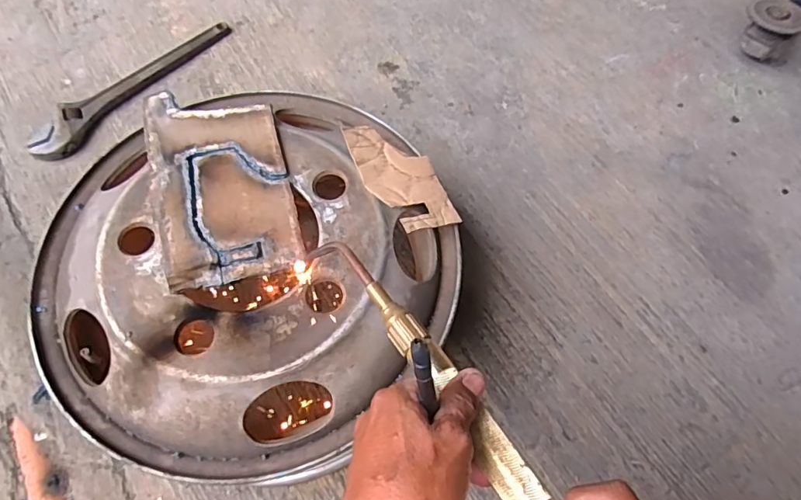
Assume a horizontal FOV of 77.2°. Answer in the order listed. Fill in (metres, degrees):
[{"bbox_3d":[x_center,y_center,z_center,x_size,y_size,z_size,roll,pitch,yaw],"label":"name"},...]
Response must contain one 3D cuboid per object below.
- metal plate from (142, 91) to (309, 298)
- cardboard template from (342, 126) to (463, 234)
[{"bbox_3d":[-0.185,-0.075,0.518,0.131,0.008,0.233,-15,64,-8],"label":"metal plate"},{"bbox_3d":[0.000,-0.081,0.547,0.089,0.005,0.143,-10,61,-27],"label":"cardboard template"}]

